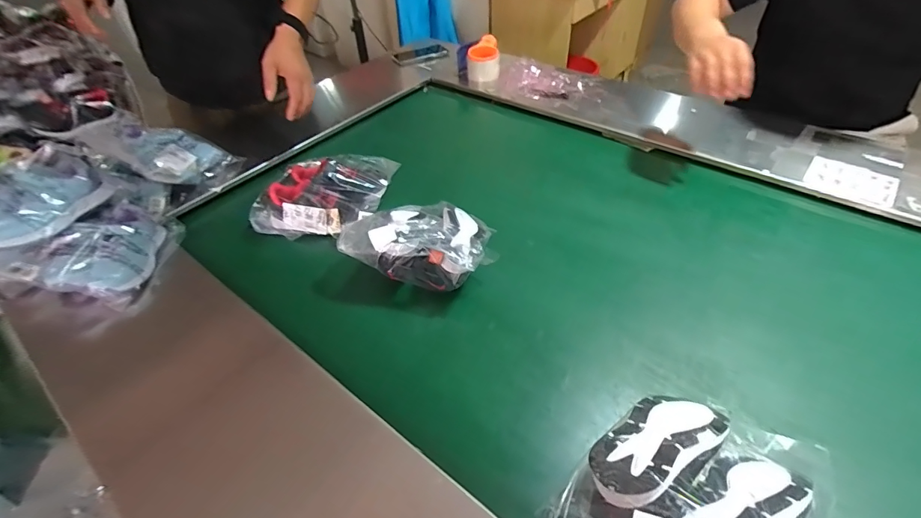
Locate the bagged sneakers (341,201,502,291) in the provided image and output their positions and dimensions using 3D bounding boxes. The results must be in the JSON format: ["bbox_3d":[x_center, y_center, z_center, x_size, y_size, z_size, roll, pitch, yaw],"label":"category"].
[{"bbox_3d":[-0.053,-0.033,0.697,0.205,0.110,0.175,11,46,15],"label":"bagged sneakers"}]

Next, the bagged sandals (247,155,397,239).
[{"bbox_3d":[-0.250,-0.134,0.835,0.197,0.089,0.238,8,45,12],"label":"bagged sandals"}]

